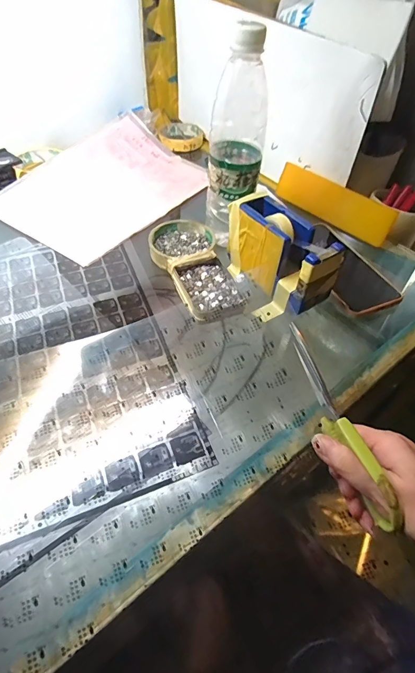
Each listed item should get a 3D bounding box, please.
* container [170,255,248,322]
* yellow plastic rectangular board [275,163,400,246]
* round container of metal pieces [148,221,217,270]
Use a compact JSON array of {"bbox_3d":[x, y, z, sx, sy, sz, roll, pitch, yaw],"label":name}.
[{"bbox_3d":[0.002,-0.052,0.416,0.067,0.017,0.094,-16,52,-16],"label":"container"},{"bbox_3d":[0.179,-0.195,0.530,0.025,0.047,0.184,-33,58,-27],"label":"yellow plastic rectangular board"},{"bbox_3d":[-0.032,-0.115,0.463,0.078,0.026,0.087,7,49,4],"label":"round container of metal pieces"}]

